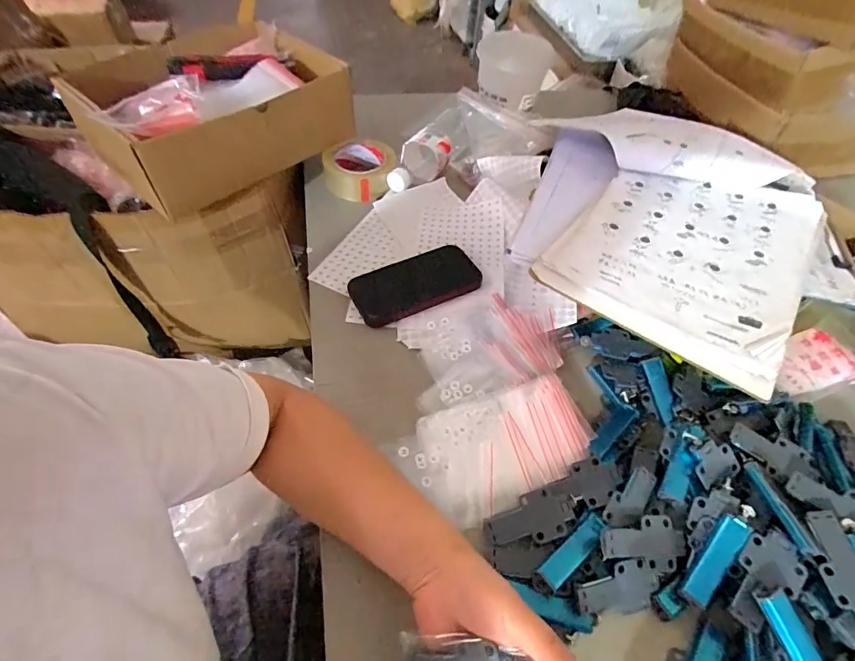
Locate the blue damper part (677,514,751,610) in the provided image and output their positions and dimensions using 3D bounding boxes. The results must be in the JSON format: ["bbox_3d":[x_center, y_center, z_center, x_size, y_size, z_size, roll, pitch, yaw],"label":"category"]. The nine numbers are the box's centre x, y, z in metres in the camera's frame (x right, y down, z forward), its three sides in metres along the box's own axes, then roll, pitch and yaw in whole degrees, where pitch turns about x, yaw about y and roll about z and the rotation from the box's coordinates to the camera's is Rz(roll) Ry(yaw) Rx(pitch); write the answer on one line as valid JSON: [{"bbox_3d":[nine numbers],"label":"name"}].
[{"bbox_3d":[0.235,0.188,0.355,0.022,0.008,0.078,35,85,22],"label":"blue damper part"}]

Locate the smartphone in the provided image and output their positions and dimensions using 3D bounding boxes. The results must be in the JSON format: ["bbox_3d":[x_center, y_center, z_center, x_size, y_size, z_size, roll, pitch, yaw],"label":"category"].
[{"bbox_3d":[-0.015,-0.062,0.554,0.158,0.009,0.084,-21,57,-16],"label":"smartphone"}]

